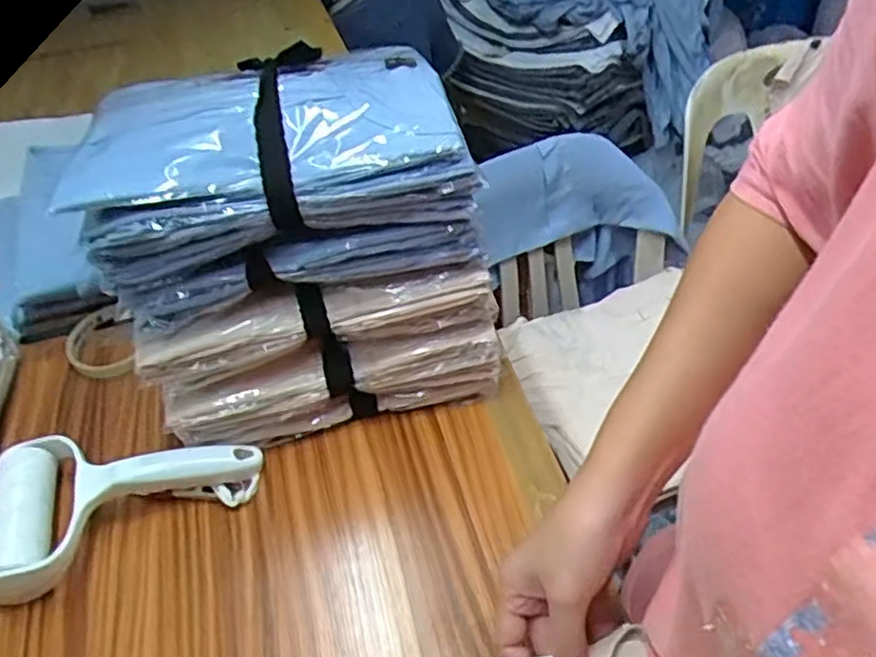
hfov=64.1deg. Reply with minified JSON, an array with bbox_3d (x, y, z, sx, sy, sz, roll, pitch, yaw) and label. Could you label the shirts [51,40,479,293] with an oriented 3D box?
[{"bbox_3d":[-0.119,-0.139,0.501,0.252,0.064,0.184,-12,44,-6],"label":"shirts"}]

